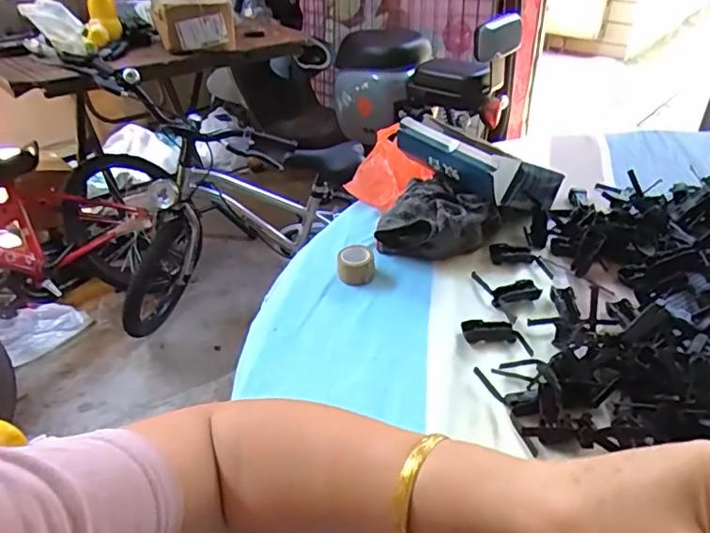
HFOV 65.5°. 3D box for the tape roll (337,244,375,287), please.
[{"bbox_3d":[0.001,-0.002,0.559,0.036,0.027,0.035,0,36,0],"label":"tape roll"}]

